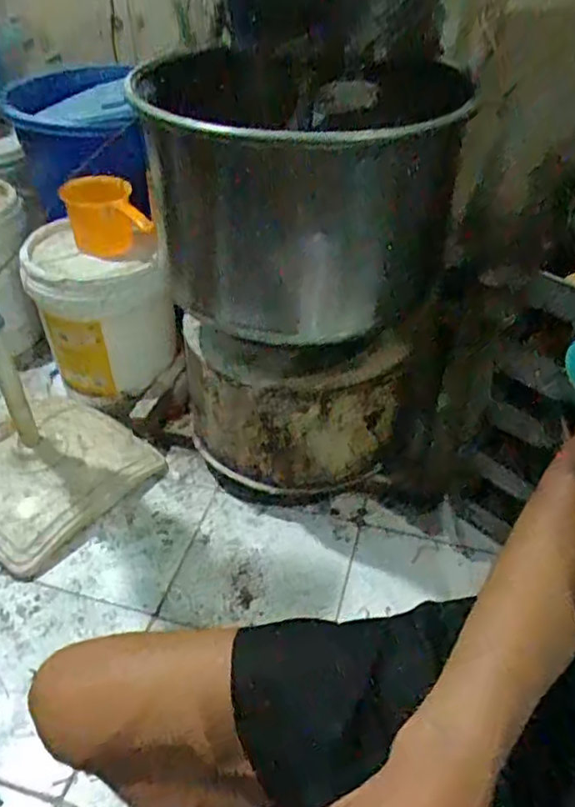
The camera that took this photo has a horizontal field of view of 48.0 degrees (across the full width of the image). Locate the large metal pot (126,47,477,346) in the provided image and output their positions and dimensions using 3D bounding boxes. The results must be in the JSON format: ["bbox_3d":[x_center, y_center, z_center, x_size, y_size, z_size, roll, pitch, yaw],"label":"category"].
[{"bbox_3d":[0.002,-0.299,1.053,0.412,0.386,0.366,-19,45,-23],"label":"large metal pot"}]

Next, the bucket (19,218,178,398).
[{"bbox_3d":[-0.428,-0.214,1.484,0.275,0.315,0.266,1,41,-1],"label":"bucket"}]

